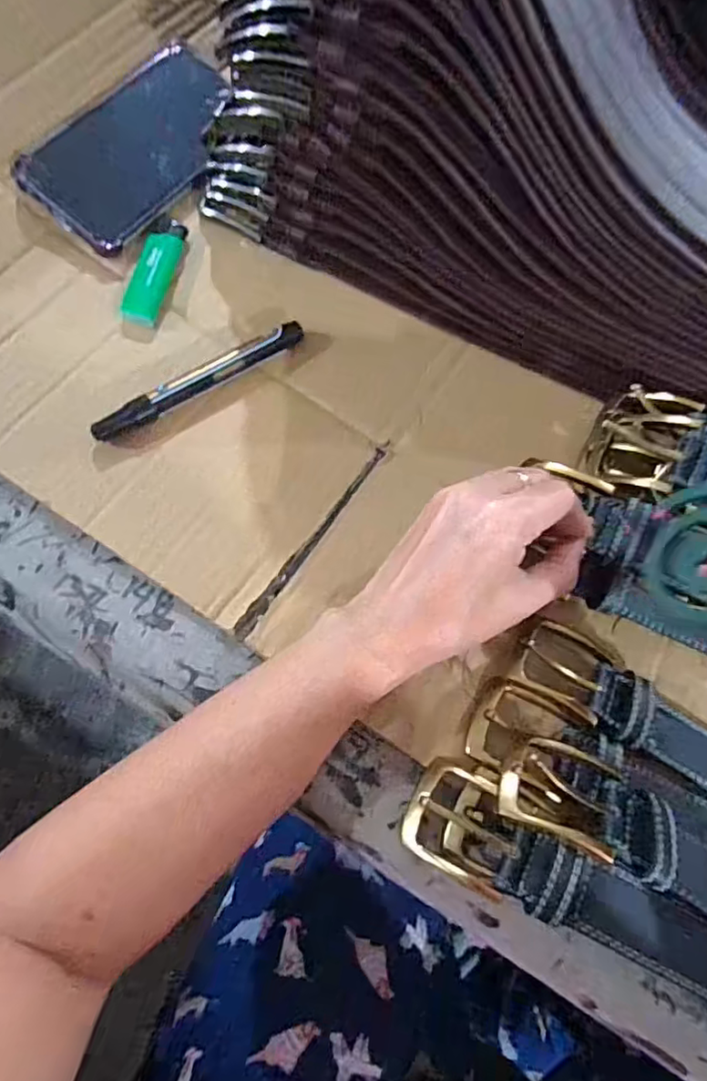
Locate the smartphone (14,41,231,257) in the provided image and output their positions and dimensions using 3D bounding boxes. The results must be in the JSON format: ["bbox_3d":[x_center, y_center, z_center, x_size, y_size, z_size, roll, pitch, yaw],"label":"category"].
[{"bbox_3d":[-0.145,-0.275,0.407,0.080,0.013,0.165,37,71,-10],"label":"smartphone"}]

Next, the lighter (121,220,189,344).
[{"bbox_3d":[-0.132,-0.171,0.386,0.024,0.011,0.093,11,72,-1],"label":"lighter"}]

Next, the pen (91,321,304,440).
[{"bbox_3d":[-0.090,-0.098,0.358,0.142,0.021,0.013,-35,75,-14],"label":"pen"}]

